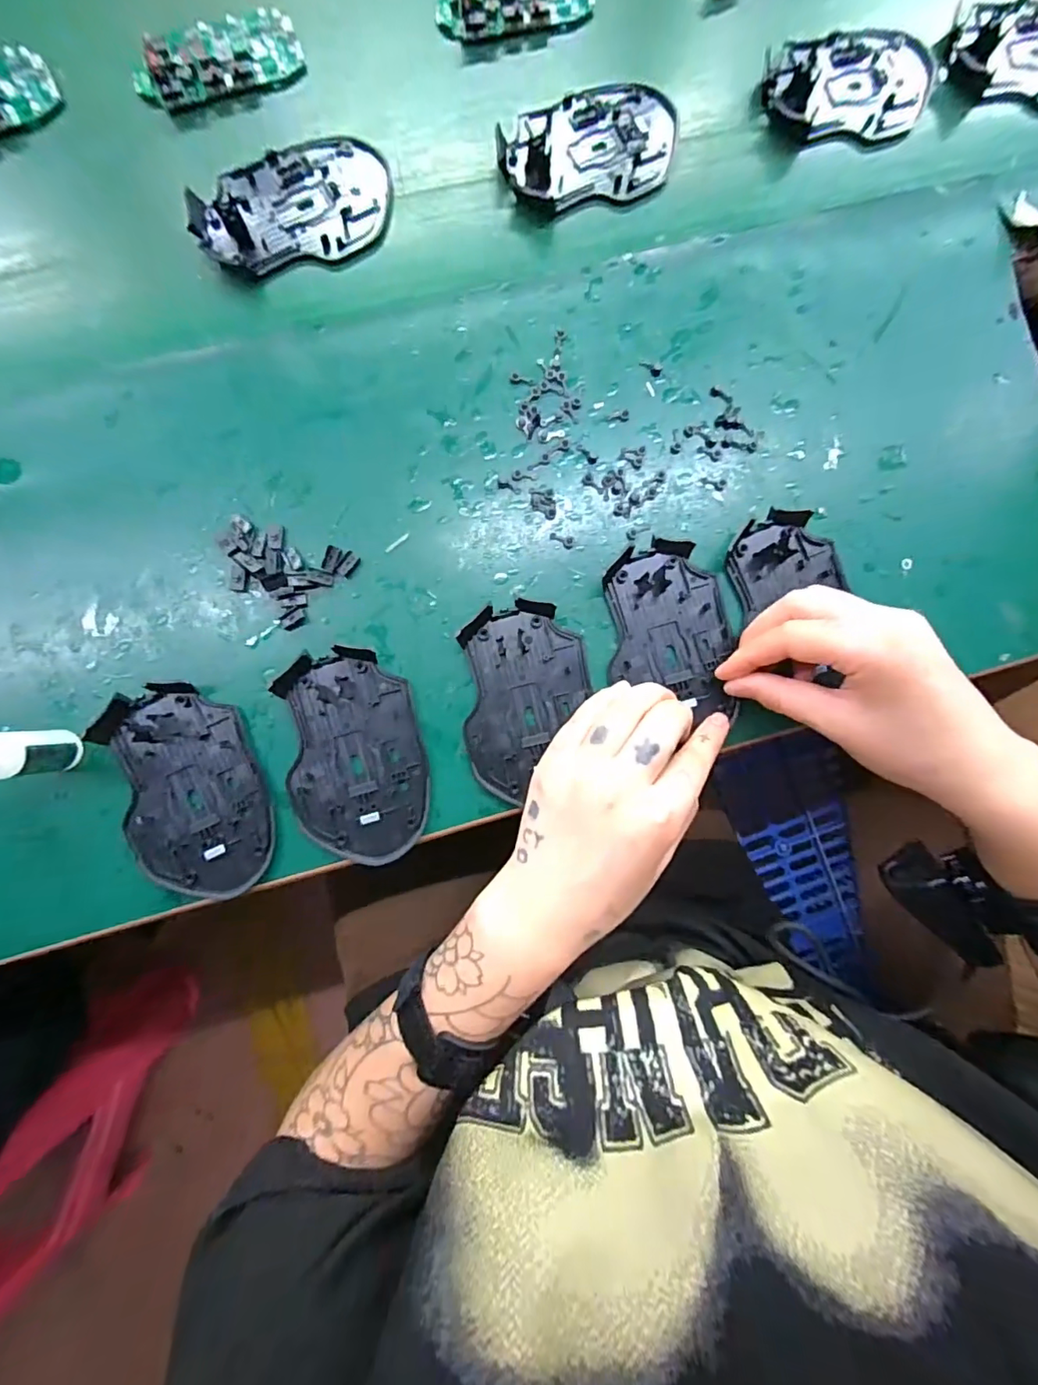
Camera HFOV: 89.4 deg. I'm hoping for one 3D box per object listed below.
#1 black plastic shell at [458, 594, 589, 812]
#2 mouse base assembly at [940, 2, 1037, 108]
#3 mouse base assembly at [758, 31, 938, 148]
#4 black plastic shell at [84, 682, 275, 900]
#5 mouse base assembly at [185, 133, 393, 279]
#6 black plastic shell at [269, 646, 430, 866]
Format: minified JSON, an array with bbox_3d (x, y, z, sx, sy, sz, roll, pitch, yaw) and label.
[{"bbox_3d":[0.005,0.004,0.292,0.069,0.012,0.104,-4,86,-3],"label":"black plastic shell"},{"bbox_3d":[0.336,-0.421,0.343,0.115,0.013,0.068,0,85,-3],"label":"mouse base assembly"},{"bbox_3d":[0.213,-0.386,0.334,0.111,0.013,0.069,-2,86,-3],"label":"mouse base assembly"},{"bbox_3d":[-0.177,0.054,0.280,0.071,0.011,0.114,-19,87,-4],"label":"black plastic shell"},{"bbox_3d":[-0.130,-0.285,0.308,0.115,0.010,0.072,-26,87,-5],"label":"mouse base assembly"},{"bbox_3d":[-0.090,0.036,0.288,0.072,0.010,0.113,-12,86,-4],"label":"black plastic shell"}]

